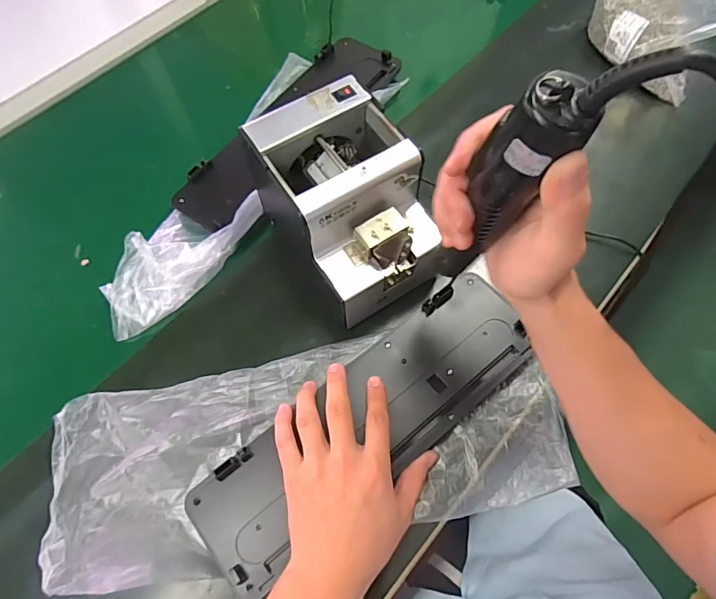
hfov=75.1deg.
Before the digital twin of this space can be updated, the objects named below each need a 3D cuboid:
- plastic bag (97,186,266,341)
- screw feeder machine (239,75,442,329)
[{"bbox_3d":[-0.210,-0.054,0.521,0.109,0.040,0.199,29,68,13],"label":"plastic bag"},{"bbox_3d":[-0.009,-0.092,0.475,0.121,0.143,0.174,-31,68,-13],"label":"screw feeder machine"}]

